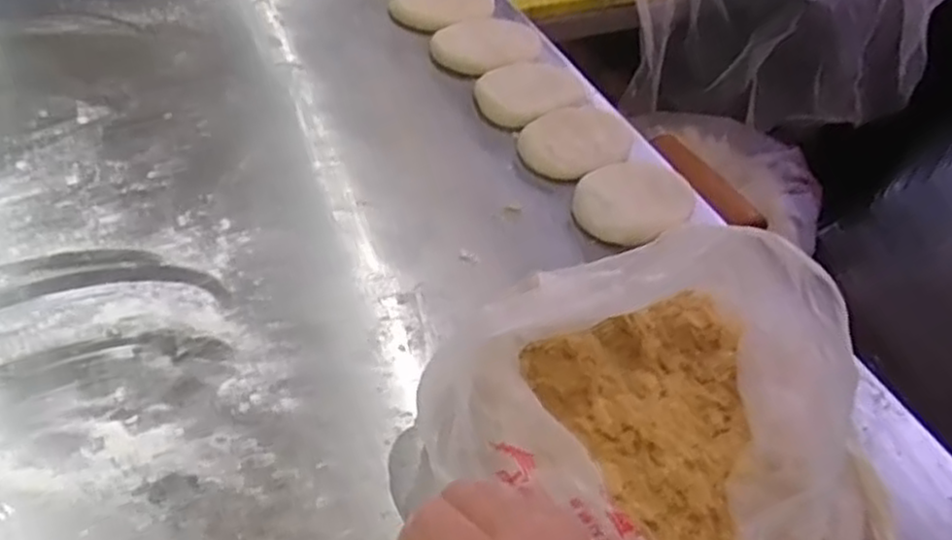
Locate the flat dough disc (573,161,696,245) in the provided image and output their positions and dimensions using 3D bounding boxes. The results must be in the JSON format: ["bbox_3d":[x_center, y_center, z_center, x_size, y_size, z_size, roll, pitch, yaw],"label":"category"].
[{"bbox_3d":[0.136,-0.056,0.631,0.102,0.025,0.069,-5,52,-13],"label":"flat dough disc"}]

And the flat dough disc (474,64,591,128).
[{"bbox_3d":[0.054,-0.165,0.707,0.100,0.018,0.071,-15,56,-21],"label":"flat dough disc"}]

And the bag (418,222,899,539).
[{"bbox_3d":[0.126,0.084,0.444,0.237,0.098,0.208,30,54,18],"label":"bag"}]

